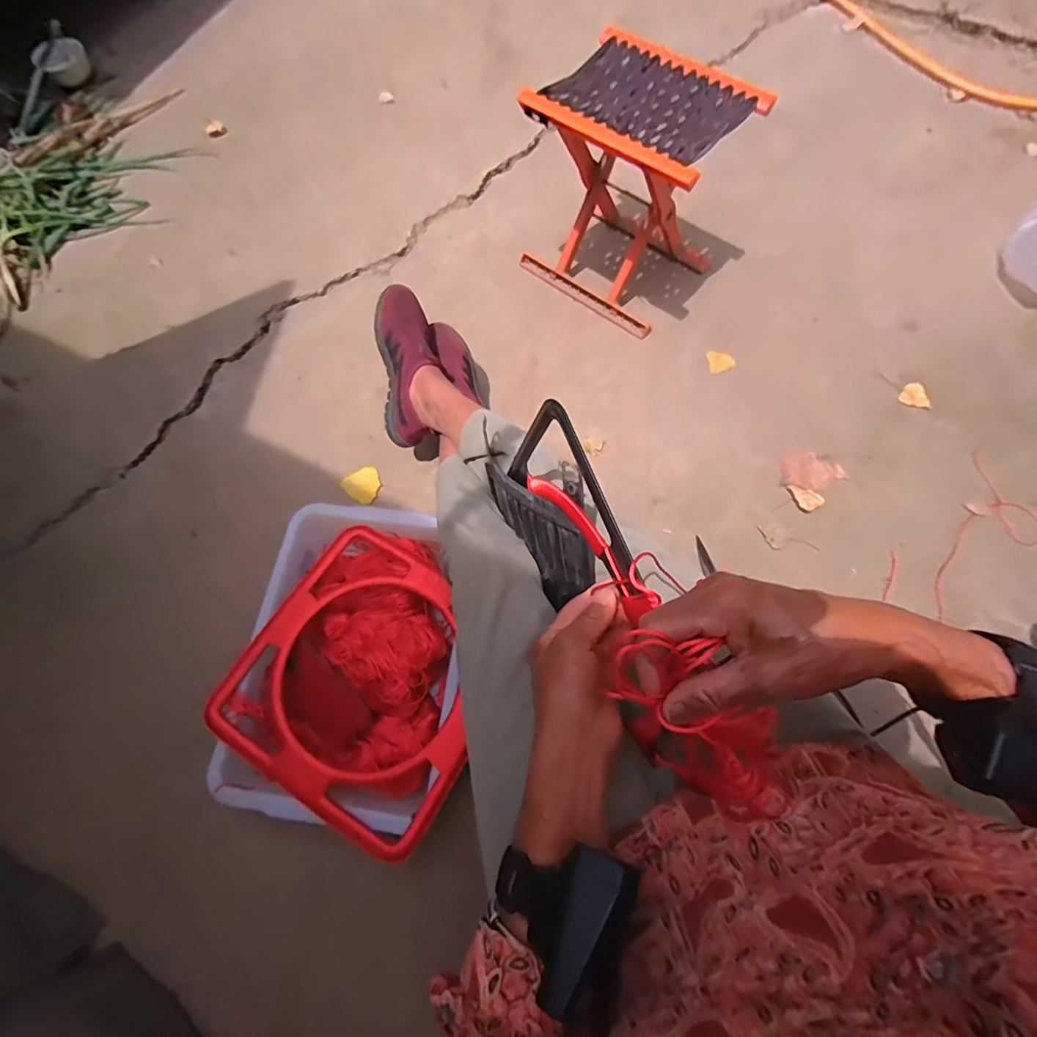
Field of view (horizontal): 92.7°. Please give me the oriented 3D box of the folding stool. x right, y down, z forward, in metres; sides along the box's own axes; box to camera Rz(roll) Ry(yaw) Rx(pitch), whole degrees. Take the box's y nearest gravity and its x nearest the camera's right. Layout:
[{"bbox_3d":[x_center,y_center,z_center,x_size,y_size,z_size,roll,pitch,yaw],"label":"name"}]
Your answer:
[{"bbox_3d":[0.207,-0.602,0.923,0.312,0.320,0.270,38,74,14],"label":"folding stool"}]

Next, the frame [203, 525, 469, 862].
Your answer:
[{"bbox_3d":[-0.200,0.209,0.668,0.340,0.035,0.332,30,72,12],"label":"frame"}]

